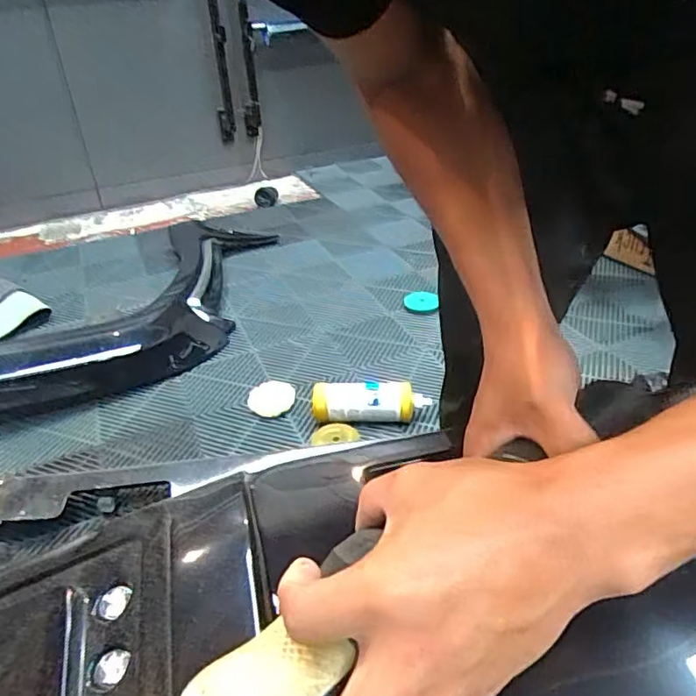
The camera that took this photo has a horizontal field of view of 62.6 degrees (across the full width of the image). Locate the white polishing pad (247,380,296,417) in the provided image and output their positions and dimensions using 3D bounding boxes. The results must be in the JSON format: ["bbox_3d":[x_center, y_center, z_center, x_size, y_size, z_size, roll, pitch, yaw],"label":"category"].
[{"bbox_3d":[-0.172,0.113,1.301,0.098,0.023,0.105,4,33,11],"label":"white polishing pad"}]

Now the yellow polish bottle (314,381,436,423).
[{"bbox_3d":[0.048,0.123,1.225,0.248,0.079,0.067,0,33,5],"label":"yellow polish bottle"}]

